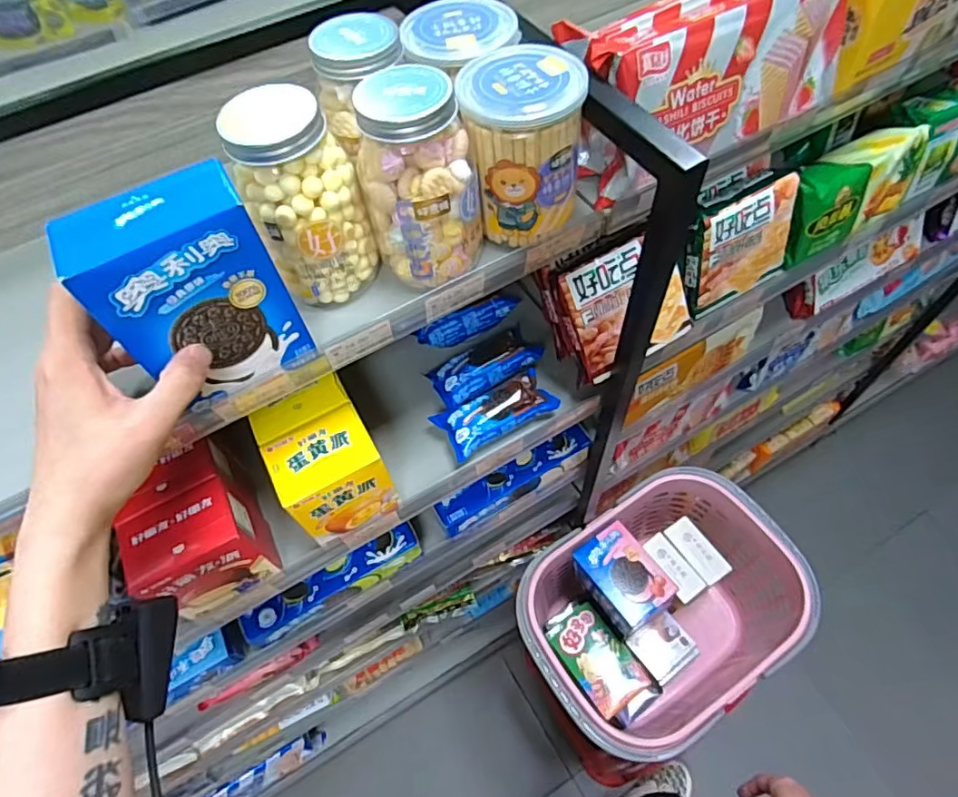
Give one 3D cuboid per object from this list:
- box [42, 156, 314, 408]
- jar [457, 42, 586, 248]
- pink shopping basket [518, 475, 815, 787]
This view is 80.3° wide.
[{"bbox_3d":[-0.172,-0.064,0.354,0.094,0.129,0.050,-28,62,-12],"label":"box"},{"bbox_3d":[0.033,-0.181,0.420,0.080,0.110,0.078,-2,59,3],"label":"jar"},{"bbox_3d":[0.288,0.349,0.943,0.421,0.237,0.309,-31,62,-13],"label":"pink shopping basket"}]

